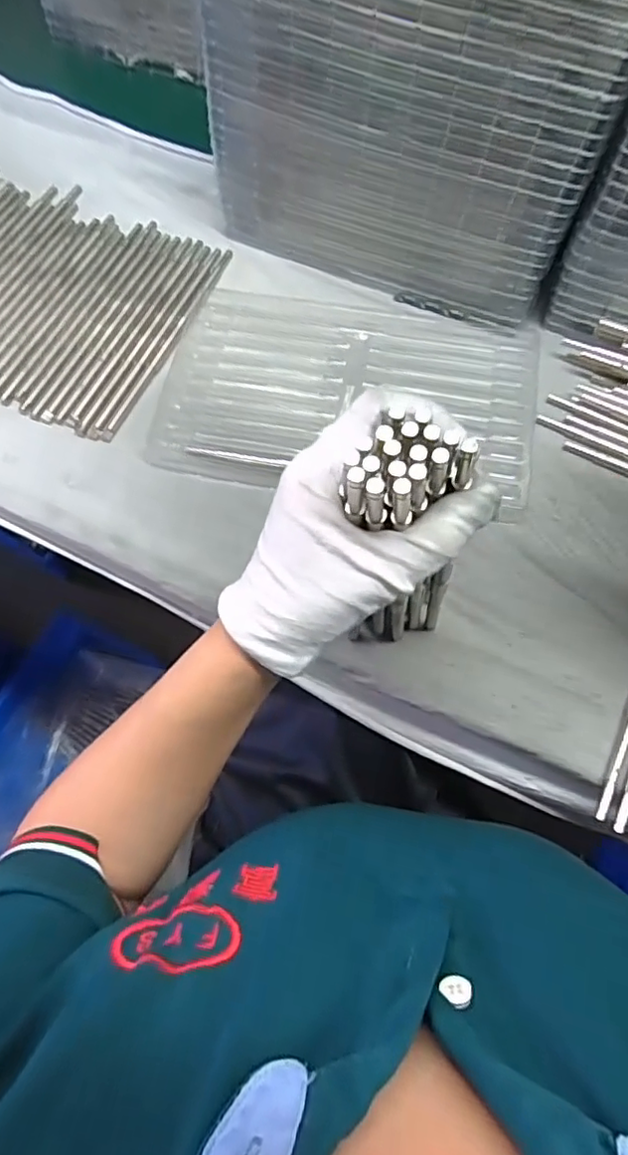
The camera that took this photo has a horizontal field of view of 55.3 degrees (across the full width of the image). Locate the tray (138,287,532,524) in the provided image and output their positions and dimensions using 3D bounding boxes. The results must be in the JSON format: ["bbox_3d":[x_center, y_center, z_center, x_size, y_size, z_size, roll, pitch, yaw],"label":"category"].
[{"bbox_3d":[0.029,-0.147,0.474,0.280,0.015,0.182,10,72,5],"label":"tray"}]

